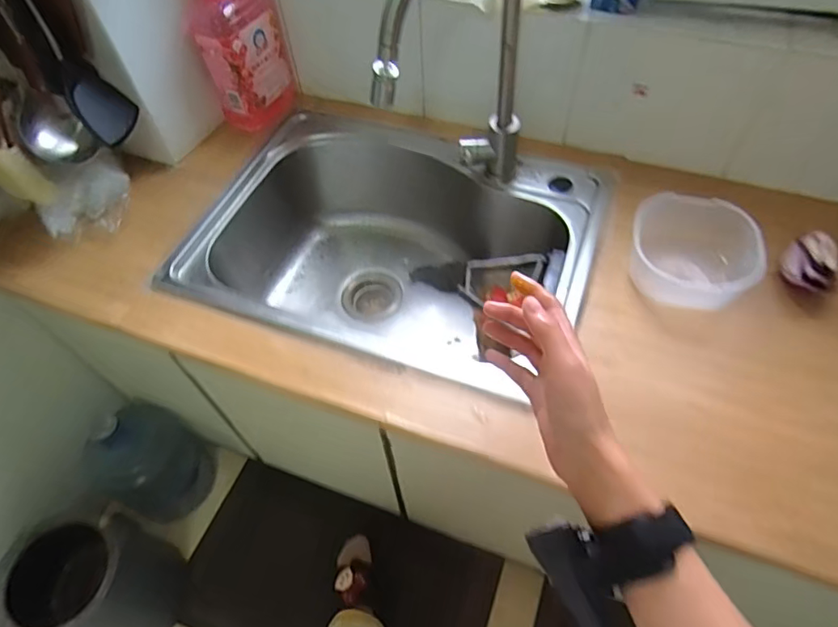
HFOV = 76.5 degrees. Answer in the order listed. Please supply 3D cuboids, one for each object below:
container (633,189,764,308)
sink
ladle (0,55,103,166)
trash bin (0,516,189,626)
[{"bbox_3d":[0.363,-0.080,0.708,0.165,0.070,0.136,21,59,16],"label":"container"},{"bbox_3d":[-0.029,-0.077,0.890,0.581,0.221,0.438,14,58,12],"label":"sink"},{"bbox_3d":[-0.502,-0.315,0.605,0.071,0.338,0.076,15,58,13],"label":"ladle"},{"bbox_3d":[-0.642,0.555,1.087,0.242,0.310,0.226,6,56,7],"label":"trash bin"}]

